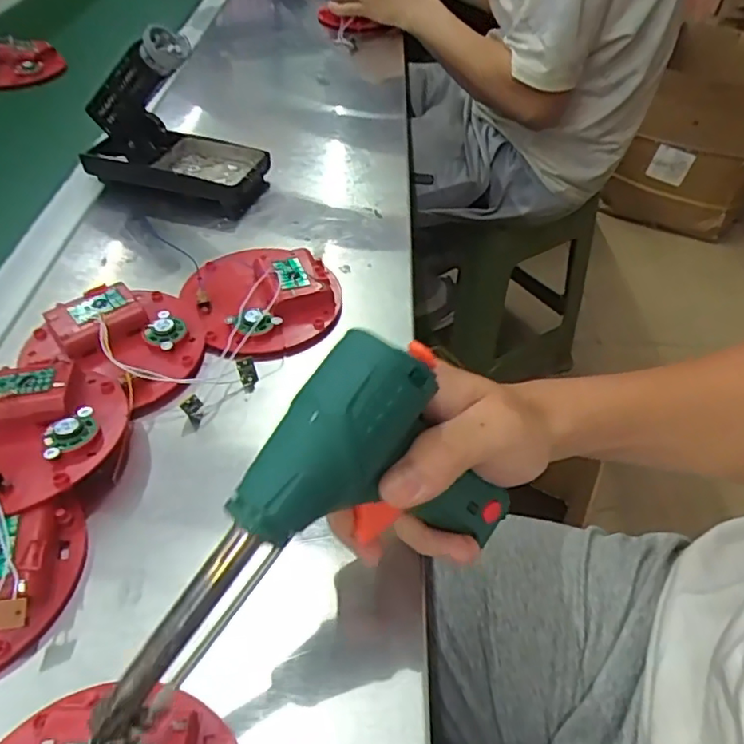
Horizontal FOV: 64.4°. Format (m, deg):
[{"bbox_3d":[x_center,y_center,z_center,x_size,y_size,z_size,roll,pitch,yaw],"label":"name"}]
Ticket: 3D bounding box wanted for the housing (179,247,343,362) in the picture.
[{"bbox_3d":[-0.085,-0.063,0.452,0.109,0.026,0.120,-30,55,-26],"label":"housing"}]

